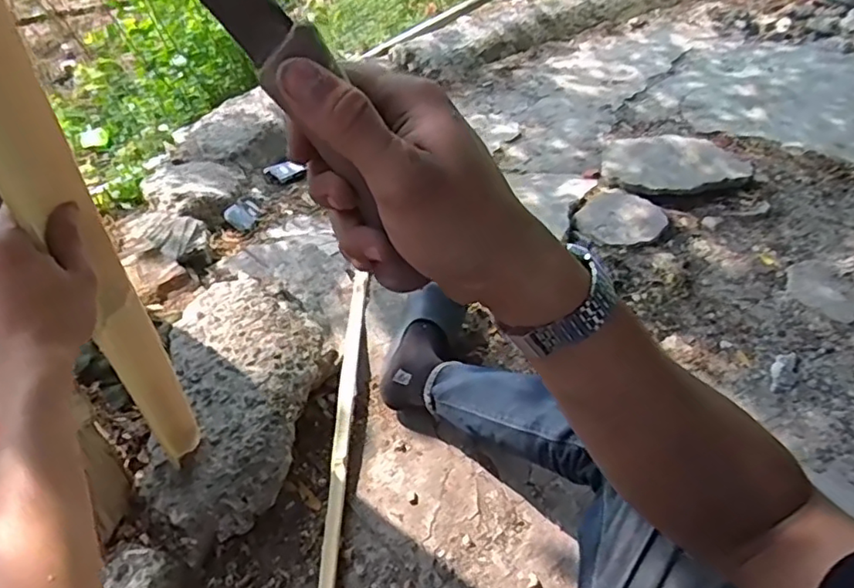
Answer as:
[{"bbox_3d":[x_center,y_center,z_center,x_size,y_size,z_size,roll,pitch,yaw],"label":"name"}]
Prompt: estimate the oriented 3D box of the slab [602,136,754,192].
[{"bbox_3d":[0.634,-0.345,1.538,0.359,0.044,0.254,-15,49,-12],"label":"slab"}]

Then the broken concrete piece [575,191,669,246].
[{"bbox_3d":[0.458,-0.178,1.413,0.189,0.024,0.185,-1,47,1],"label":"broken concrete piece"}]

